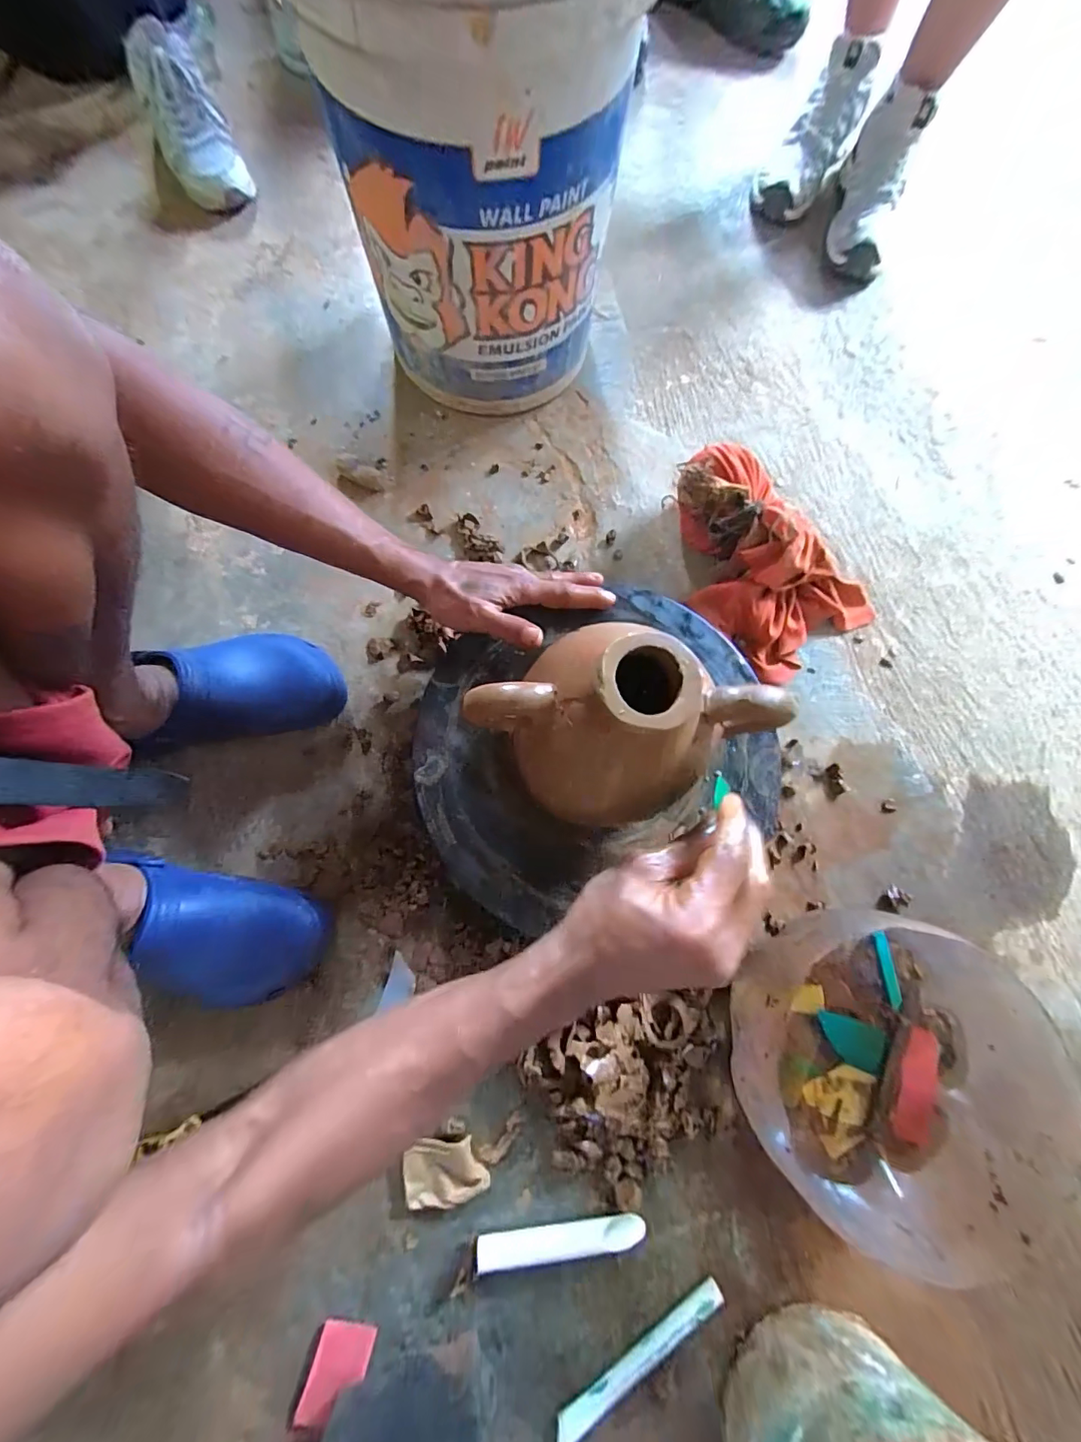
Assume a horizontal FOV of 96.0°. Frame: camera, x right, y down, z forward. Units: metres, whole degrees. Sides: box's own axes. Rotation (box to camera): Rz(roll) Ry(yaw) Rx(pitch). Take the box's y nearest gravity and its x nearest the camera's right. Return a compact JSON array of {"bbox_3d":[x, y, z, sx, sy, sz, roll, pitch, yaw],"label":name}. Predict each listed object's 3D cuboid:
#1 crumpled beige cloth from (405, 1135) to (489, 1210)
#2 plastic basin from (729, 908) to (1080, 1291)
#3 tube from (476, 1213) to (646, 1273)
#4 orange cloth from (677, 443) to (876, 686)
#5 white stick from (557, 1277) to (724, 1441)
[{"bbox_3d":[-0.087,0.414,0.447,0.076,0.013,0.050,1,78,-1],"label":"crumpled beige cloth"},{"bbox_3d":[0.296,0.302,0.439,0.249,0.125,0.233,0,78,-2],"label":"plastic basin"},{"bbox_3d":[0.020,0.467,0.435,0.150,0.023,0.018,-2,78,-2],"label":"tube"},{"bbox_3d":[0.255,-0.185,0.570,0.182,0.085,0.278,-44,82,-10],"label":"orange cloth"},{"bbox_3d":[0.086,0.556,0.423,0.172,0.018,0.019,-31,80,-8],"label":"white stick"}]

